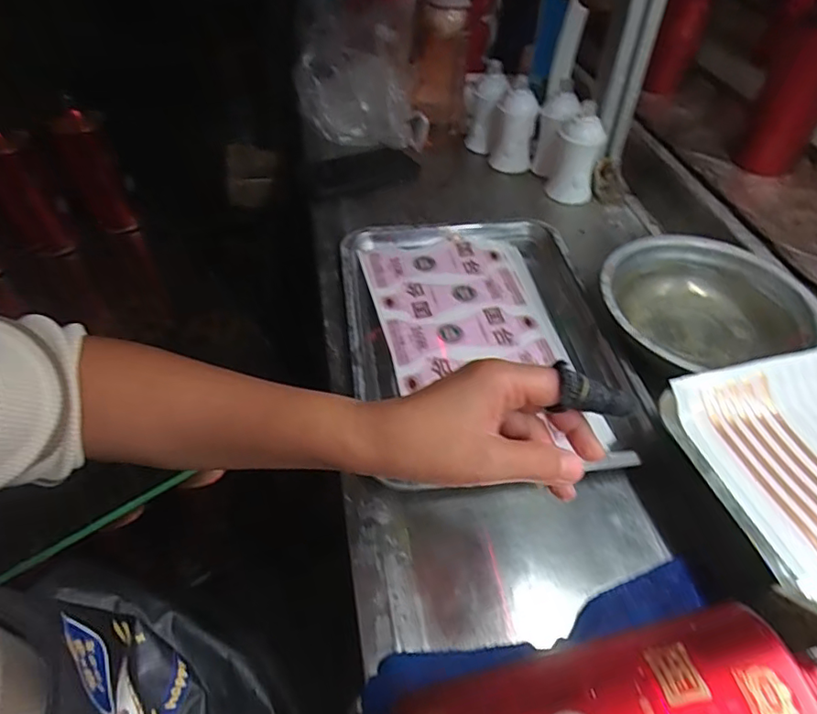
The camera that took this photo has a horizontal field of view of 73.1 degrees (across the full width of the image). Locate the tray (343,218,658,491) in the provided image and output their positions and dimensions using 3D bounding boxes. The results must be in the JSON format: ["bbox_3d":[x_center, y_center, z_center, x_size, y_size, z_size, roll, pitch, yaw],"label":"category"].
[{"bbox_3d":[0.070,-0.029,0.543,0.247,0.023,0.338,-8,50,-3],"label":"tray"}]

